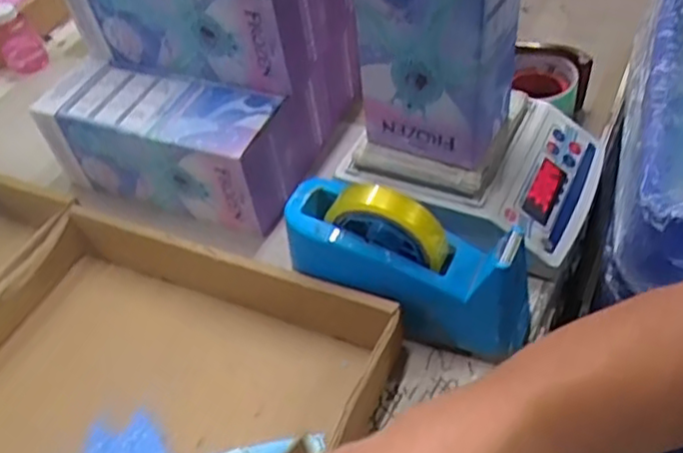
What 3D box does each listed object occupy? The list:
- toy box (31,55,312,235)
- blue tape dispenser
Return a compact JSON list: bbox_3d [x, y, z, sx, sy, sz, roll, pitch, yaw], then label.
[{"bbox_3d":[-0.177,-0.086,0.694,0.254,0.106,0.095,15,50,19],"label":"toy box"},{"bbox_3d":[0.054,0.022,0.531,0.214,0.110,0.073,28,54,12],"label":"blue tape dispenser"}]

